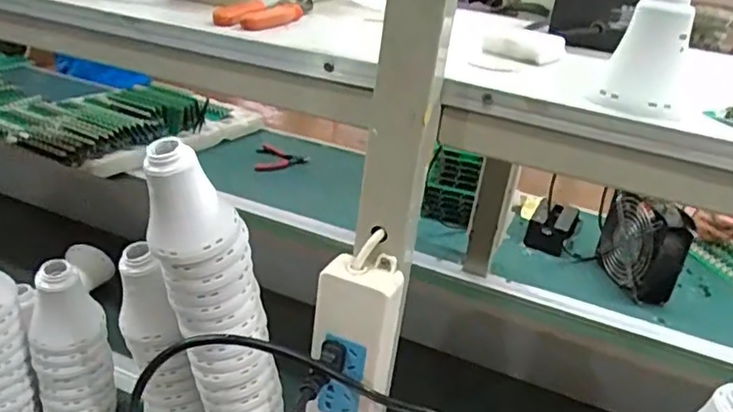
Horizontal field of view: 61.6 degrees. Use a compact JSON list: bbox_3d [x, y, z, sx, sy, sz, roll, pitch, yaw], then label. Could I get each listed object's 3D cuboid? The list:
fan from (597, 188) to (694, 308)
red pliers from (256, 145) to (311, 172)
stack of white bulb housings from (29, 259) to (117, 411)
[{"bbox_3d":[0.445,0.061,0.997,0.064,0.147,0.150,1,26,-13],"label":"fan"},{"bbox_3d":[-0.188,-0.102,1.366,0.114,0.028,0.098,2,27,-7],"label":"red pliers"},{"bbox_3d":[-0.281,0.136,0.587,0.064,0.195,0.056,-7,29,-28],"label":"stack of white bulb housings"}]

